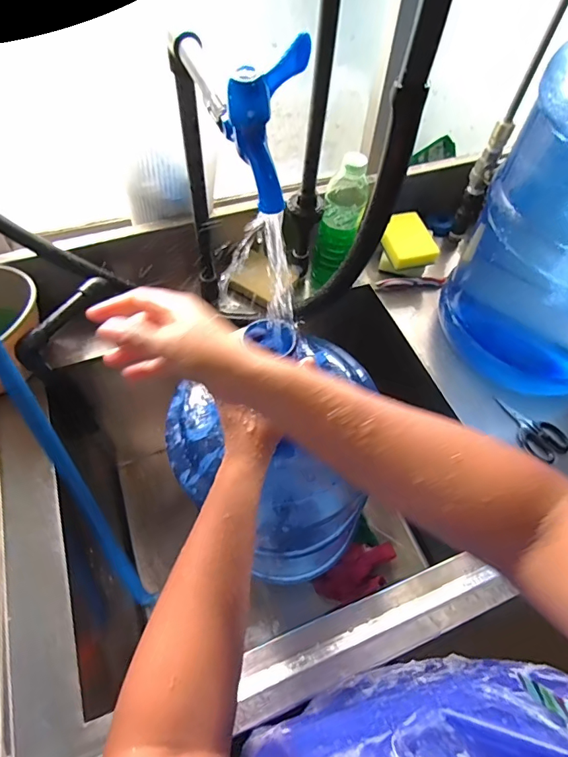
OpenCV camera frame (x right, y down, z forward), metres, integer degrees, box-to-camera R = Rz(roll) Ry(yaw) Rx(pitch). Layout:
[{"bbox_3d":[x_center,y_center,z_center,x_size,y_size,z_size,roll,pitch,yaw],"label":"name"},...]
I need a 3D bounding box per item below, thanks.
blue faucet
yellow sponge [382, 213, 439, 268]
[{"bbox_3d":[-0.003,-0.171,0.305,0.066,0.082,0.046,-28,62,-19],"label":"blue faucet"},{"bbox_3d":[0.201,-0.224,0.720,0.075,0.028,0.104,-12,64,0],"label":"yellow sponge"}]

